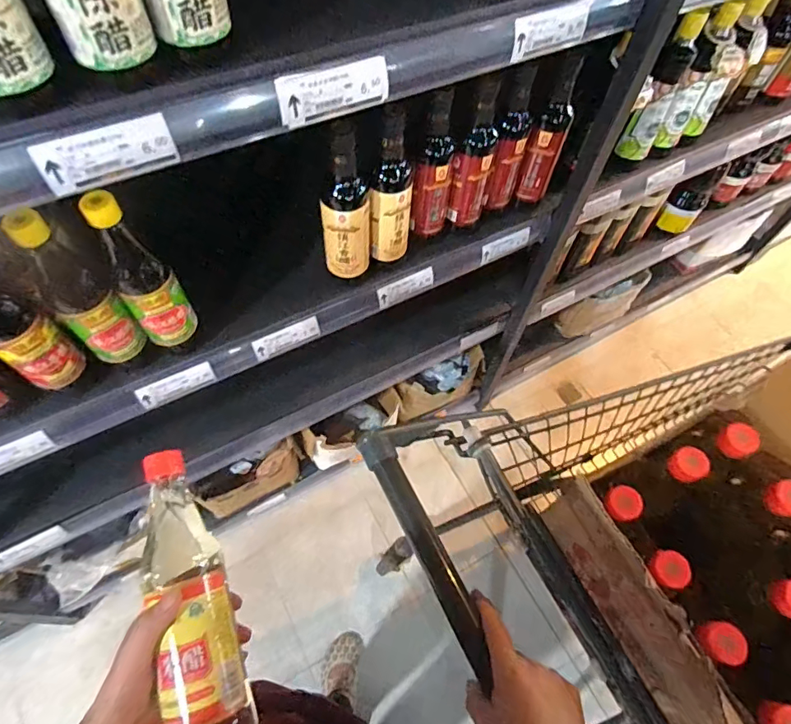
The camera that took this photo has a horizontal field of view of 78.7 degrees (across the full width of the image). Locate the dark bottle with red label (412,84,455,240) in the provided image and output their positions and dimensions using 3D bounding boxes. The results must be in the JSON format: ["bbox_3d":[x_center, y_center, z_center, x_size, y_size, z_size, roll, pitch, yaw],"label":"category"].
[{"bbox_3d":[0.052,-0.262,0.666,0.048,0.215,0.058,18,61,8],"label":"dark bottle with red label"}]

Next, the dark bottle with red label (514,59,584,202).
[{"bbox_3d":[0.225,-0.331,0.721,0.051,0.215,0.050,27,63,12],"label":"dark bottle with red label"}]

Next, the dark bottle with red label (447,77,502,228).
[{"bbox_3d":[0.113,-0.287,0.687,0.052,0.211,0.057,1,60,-2],"label":"dark bottle with red label"}]

